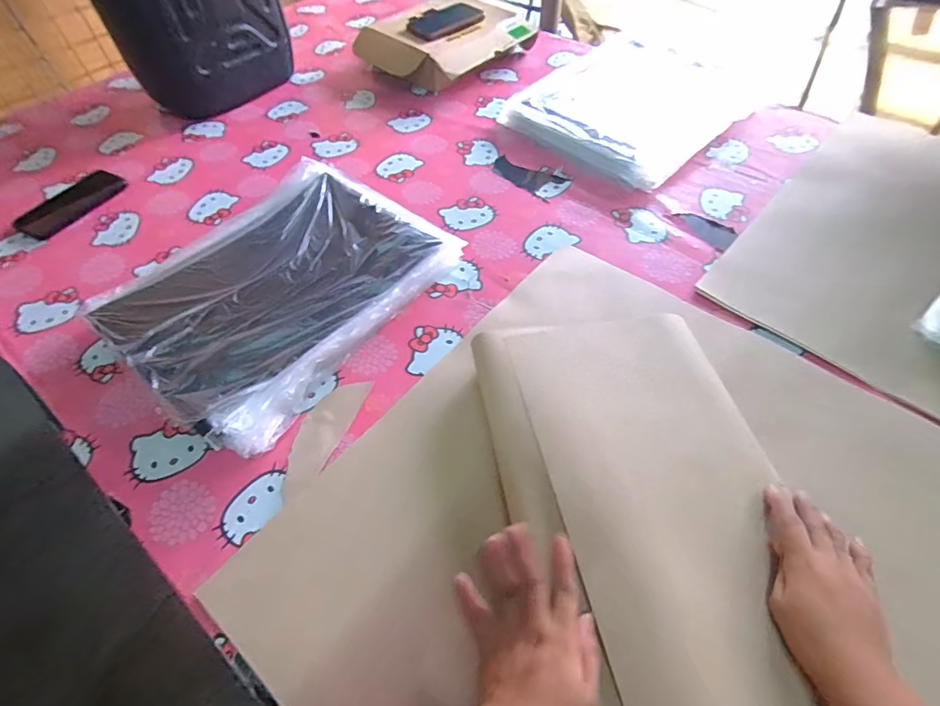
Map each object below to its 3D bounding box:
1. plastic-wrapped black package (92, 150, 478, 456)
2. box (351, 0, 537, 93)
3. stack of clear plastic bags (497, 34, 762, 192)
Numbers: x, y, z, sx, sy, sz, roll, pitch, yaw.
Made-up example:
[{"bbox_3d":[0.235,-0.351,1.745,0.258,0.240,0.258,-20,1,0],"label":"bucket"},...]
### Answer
[{"bbox_3d":[-0.246,-0.093,0.630,0.304,0.056,0.391,29,60,22],"label":"plastic-wrapped black package"},{"bbox_3d":[-0.047,-0.666,1.014,0.235,0.096,0.320,35,62,25],"label":"box"},{"bbox_3d":[0.319,-0.480,0.889,0.449,0.059,0.325,-39,61,-23],"label":"stack of clear plastic bags"}]

